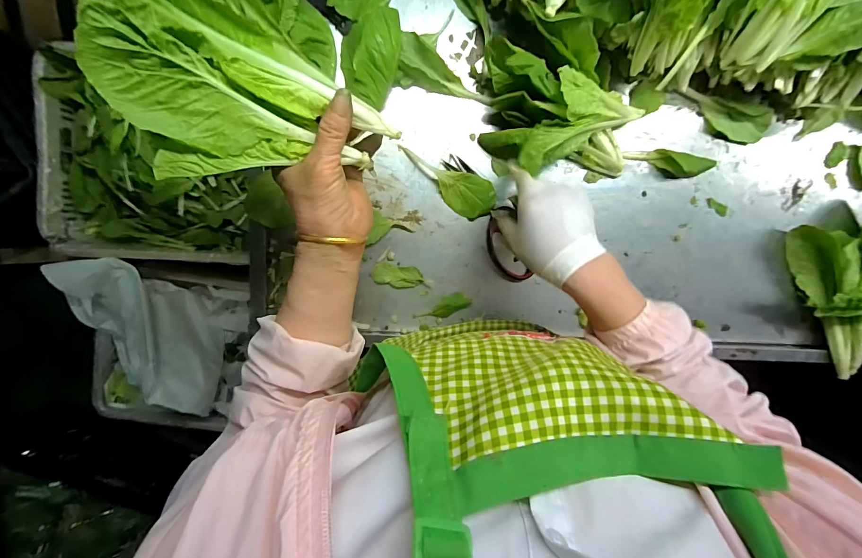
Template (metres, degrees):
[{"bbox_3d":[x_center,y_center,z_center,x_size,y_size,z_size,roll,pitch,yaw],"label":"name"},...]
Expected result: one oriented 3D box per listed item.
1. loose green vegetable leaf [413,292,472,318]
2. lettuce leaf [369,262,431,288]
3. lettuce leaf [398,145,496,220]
[{"bbox_3d":[0.016,0.040,0.509,0.078,0.020,0.028,-24,99,12],"label":"loose green vegetable leaf"},{"bbox_3d":[-0.038,-0.003,0.505,0.082,0.011,0.030,11,96,-6],"label":"lettuce leaf"},{"bbox_3d":[0.019,-0.124,0.489,0.136,0.019,0.052,25,95,-7],"label":"lettuce leaf"}]

